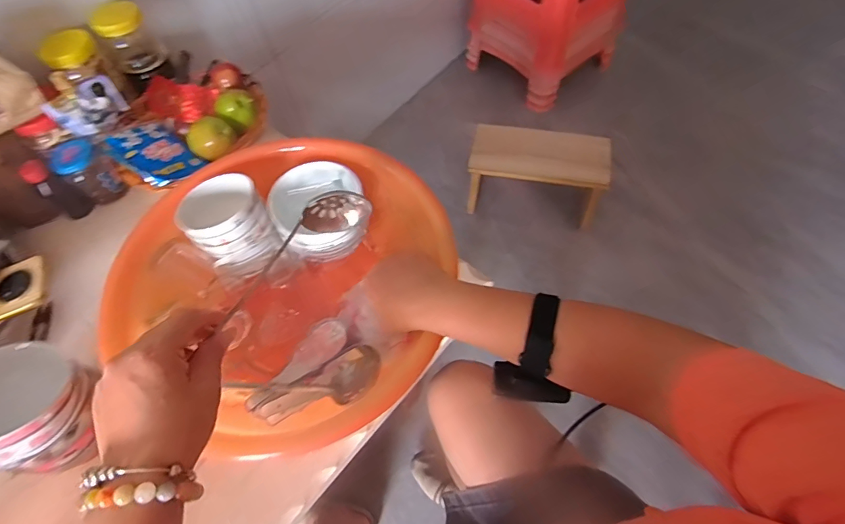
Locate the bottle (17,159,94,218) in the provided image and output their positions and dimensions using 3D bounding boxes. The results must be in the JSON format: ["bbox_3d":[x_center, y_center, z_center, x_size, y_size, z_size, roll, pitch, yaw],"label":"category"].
[{"bbox_3d":[-0.551,-0.106,0.652,0.038,0.097,0.040,28,66,18],"label":"bottle"}]

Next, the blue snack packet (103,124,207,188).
[{"bbox_3d":[-0.398,-0.163,0.646,0.126,0.020,0.091,42,48,11],"label":"blue snack packet"}]

